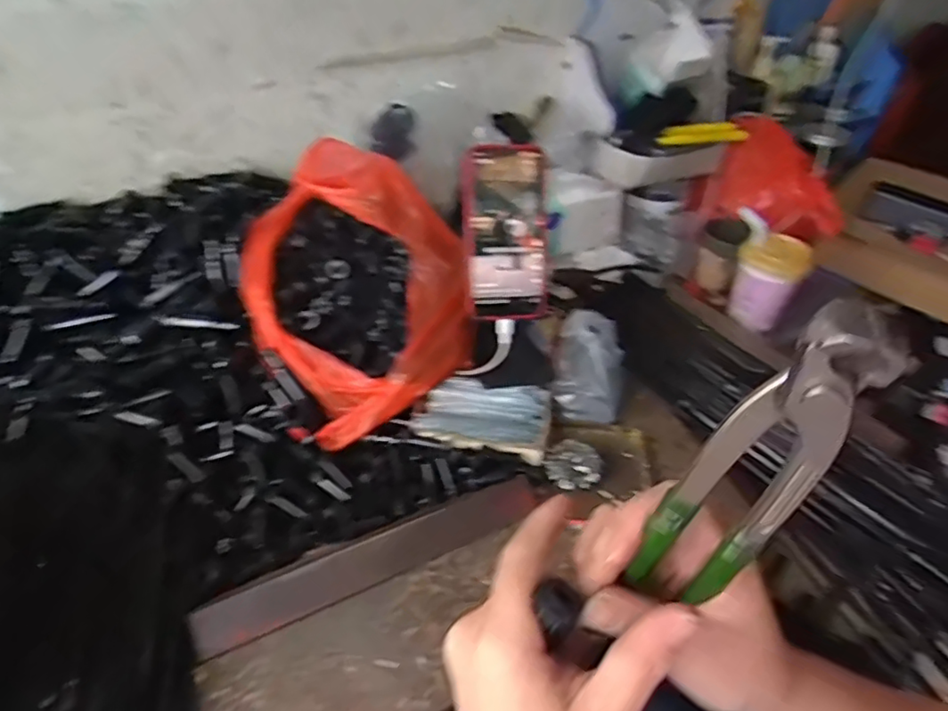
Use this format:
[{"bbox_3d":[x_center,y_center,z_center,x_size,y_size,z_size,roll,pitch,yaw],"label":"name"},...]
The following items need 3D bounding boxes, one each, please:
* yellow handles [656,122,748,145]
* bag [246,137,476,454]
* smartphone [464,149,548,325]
[{"bbox_3d":[0.331,-0.320,0.877,0.127,0.019,0.028,-5,39,-5],"label":"yellow handles"},{"bbox_3d":[-0.114,-0.071,0.607,0.210,0.179,0.242,-22,44,-24],"label":"bag"},{"bbox_3d":[0.032,-0.115,0.583,0.080,0.160,0.016,-5,16,-6],"label":"smartphone"}]

